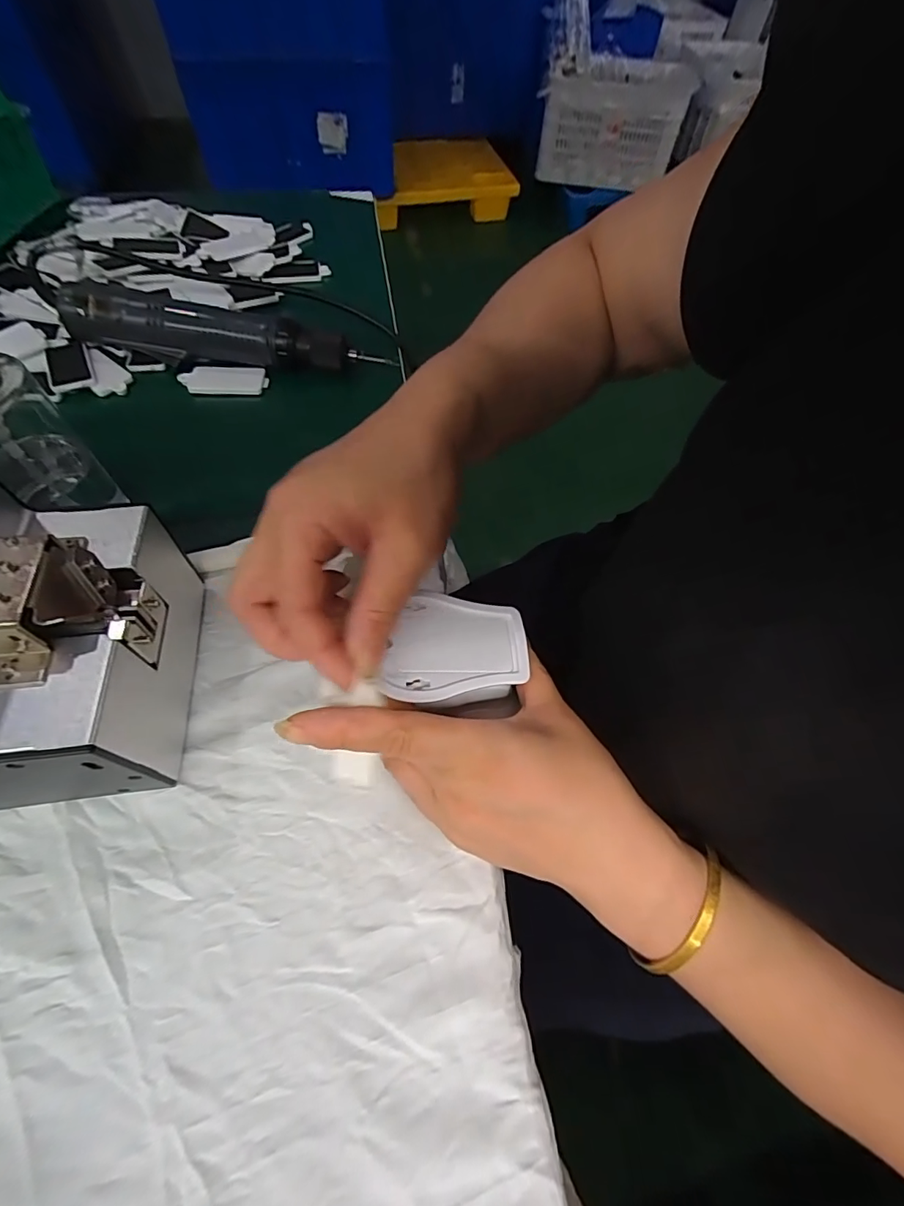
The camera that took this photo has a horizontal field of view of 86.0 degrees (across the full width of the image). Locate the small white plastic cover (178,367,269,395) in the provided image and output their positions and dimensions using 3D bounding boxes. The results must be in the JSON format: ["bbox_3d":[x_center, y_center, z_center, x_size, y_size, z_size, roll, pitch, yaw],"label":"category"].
[{"bbox_3d":[-0.197,-0.193,0.419,0.071,0.004,0.030,2,67,-5],"label":"small white plastic cover"}]

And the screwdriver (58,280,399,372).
[{"bbox_3d":[-0.189,-0.228,0.408,0.266,0.039,0.043,7,59,1],"label":"screwdriver"}]

